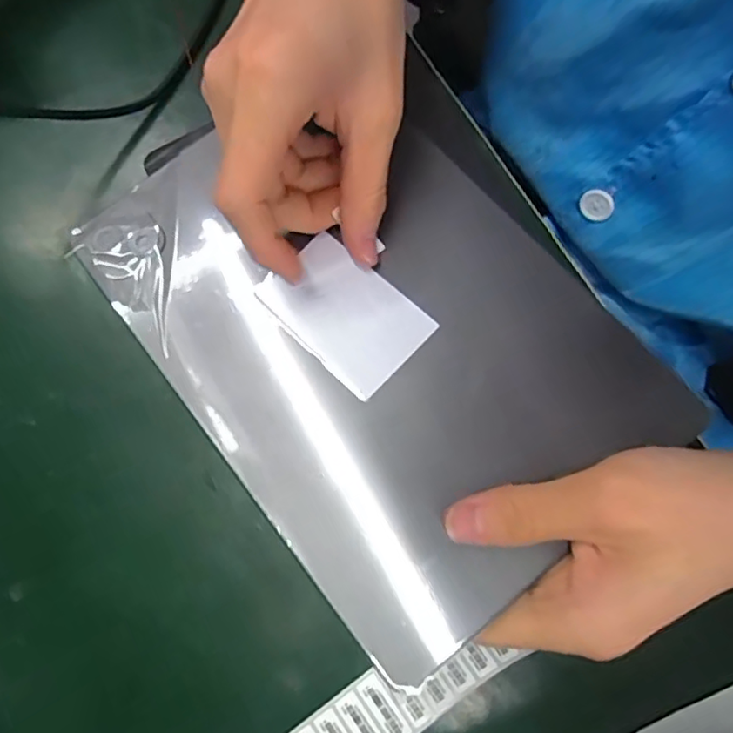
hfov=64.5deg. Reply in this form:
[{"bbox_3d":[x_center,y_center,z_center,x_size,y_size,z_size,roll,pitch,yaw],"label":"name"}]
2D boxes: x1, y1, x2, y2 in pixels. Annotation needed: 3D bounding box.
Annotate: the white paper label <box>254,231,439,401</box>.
[{"bbox_3d":[-0.011,-0.025,0.260,0.071,0.004,0.047,42,80,13],"label":"white paper label"}]

